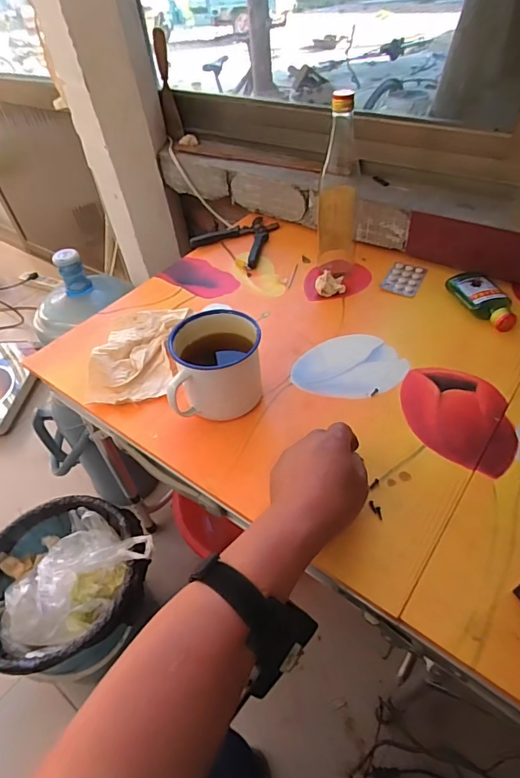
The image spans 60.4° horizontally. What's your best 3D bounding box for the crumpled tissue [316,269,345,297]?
[{"bbox_3d":[0.115,-0.170,0.732,0.047,0.036,0.032,3,47,9],"label":"crumpled tissue"}]

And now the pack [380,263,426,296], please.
[{"bbox_3d":[0.244,-0.185,0.748,0.058,0.009,0.086,22,53,25],"label":"pack"}]

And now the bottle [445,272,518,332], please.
[{"bbox_3d":[0.328,-0.135,0.667,0.057,0.028,0.123,-8,46,-2],"label":"bottle"}]

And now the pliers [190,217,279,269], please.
[{"bbox_3d":[-0.031,-0.299,0.876,0.165,0.016,0.147,28,56,29],"label":"pliers"}]

